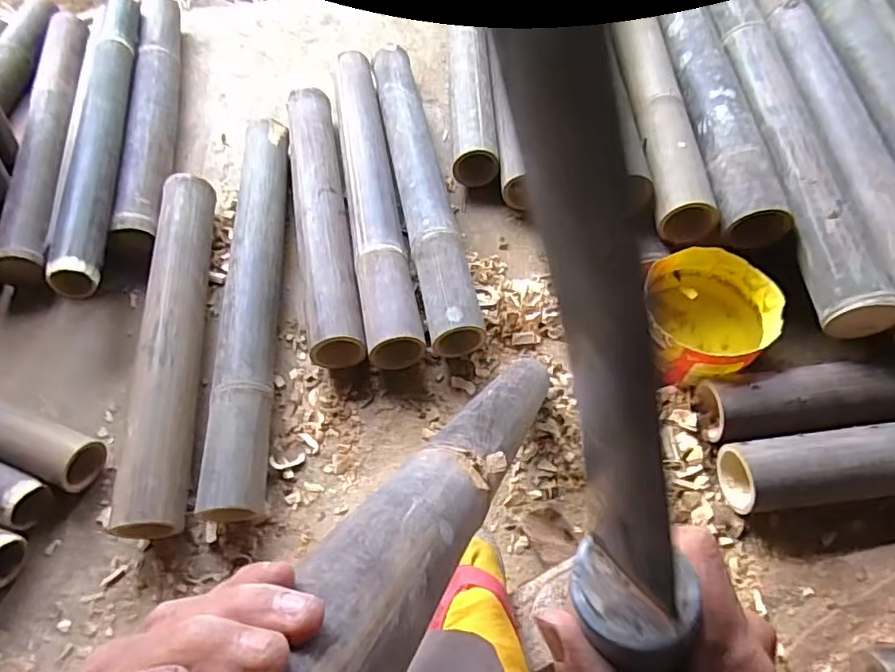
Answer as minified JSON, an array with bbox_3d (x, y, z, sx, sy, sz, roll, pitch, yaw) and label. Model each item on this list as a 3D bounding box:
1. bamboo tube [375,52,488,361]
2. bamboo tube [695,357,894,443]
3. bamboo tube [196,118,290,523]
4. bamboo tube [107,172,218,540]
[{"bbox_3d":[-0.041,-0.235,0.830,0.072,0.067,0.582,-10,60,-3],"label":"bamboo tube"},{"bbox_3d":[0.531,0.059,0.639,0.481,0.060,0.074,-5,57,-2],"label":"bamboo tube"},{"bbox_3d":[-0.250,-0.058,0.740,0.073,0.073,0.563,-3,57,0],"label":"bamboo tube"},{"bbox_3d":[-0.335,-0.007,0.703,0.069,0.065,0.474,-7,59,-1],"label":"bamboo tube"}]

